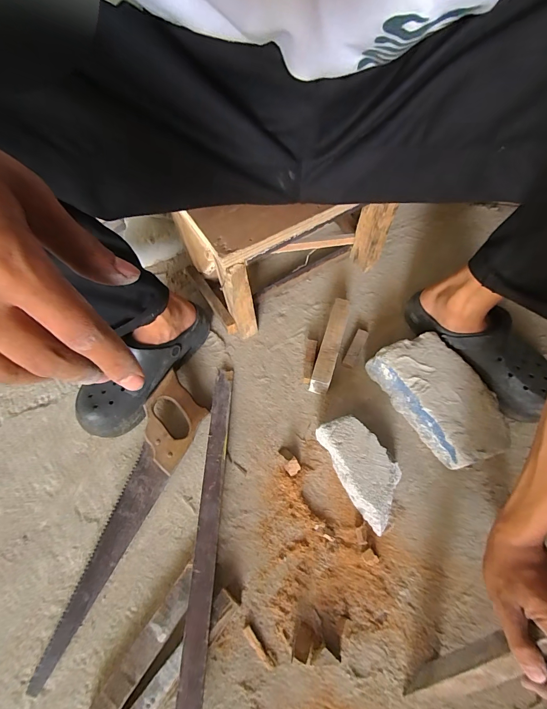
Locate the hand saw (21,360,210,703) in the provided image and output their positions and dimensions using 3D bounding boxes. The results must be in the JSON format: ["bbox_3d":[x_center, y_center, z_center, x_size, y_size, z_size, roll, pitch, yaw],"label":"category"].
[{"bbox_3d":[-0.218,0.229,0.484,0.081,0.048,0.412,19,66,11],"label":"hand saw"}]

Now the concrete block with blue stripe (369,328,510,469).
[{"bbox_3d":[0.260,0.066,0.526,0.111,0.075,0.207,-28,66,-11],"label":"concrete block with blue stripe"}]

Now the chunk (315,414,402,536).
[{"bbox_3d":[0.132,0.167,0.486,0.079,0.070,0.158,-30,67,-13],"label":"chunk"}]

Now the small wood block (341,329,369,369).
[{"bbox_3d":[0.148,-0.010,0.601,0.021,0.012,0.083,25,67,14],"label":"small wood block"}]

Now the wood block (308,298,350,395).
[{"bbox_3d":[0.101,-0.014,0.589,0.032,0.055,0.172,15,65,10],"label":"wood block"}]

